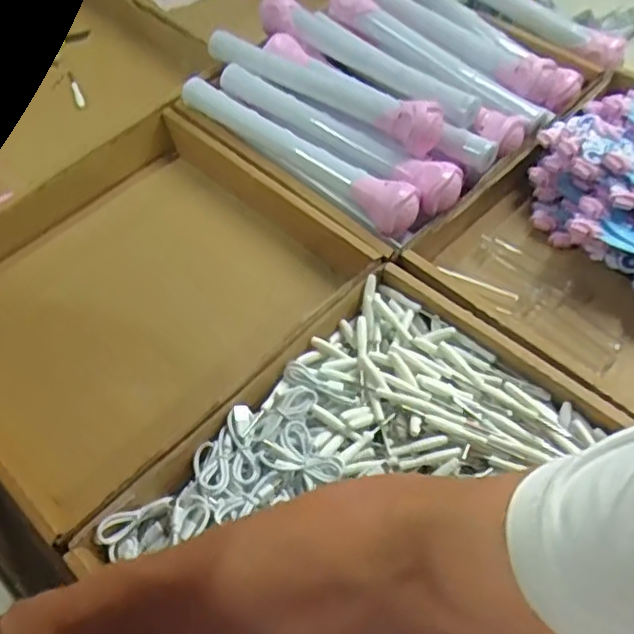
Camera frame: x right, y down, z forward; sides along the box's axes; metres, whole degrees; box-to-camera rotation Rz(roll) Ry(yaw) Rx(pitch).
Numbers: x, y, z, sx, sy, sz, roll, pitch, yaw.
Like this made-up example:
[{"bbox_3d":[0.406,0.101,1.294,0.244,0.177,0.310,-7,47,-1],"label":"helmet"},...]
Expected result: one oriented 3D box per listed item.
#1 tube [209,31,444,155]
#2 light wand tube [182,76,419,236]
[{"bbox_3d":[-0.004,-0.258,0.710,0.298,0.046,0.038,31,63,23],"label":"tube"},{"bbox_3d":[-0.022,-0.177,0.701,0.307,0.048,0.053,36,65,25],"label":"light wand tube"}]

